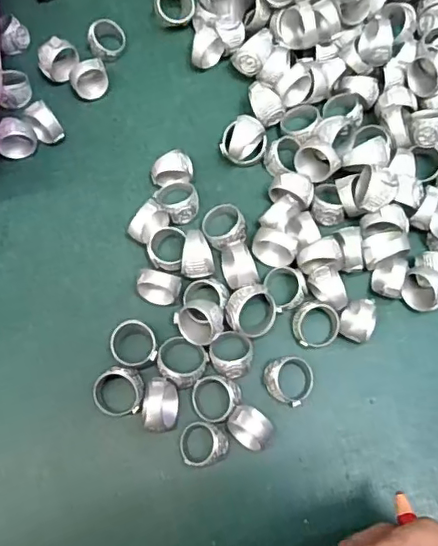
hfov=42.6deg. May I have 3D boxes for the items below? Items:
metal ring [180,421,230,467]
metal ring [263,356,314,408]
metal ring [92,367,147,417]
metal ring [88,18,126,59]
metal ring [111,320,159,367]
[{"bbox_3d":[-0.008,0.090,0.296,0.025,0.016,0.022,-12,75,-4],"label":"metal ring"},{"bbox_3d":[0.040,0.059,0.306,0.027,0.017,0.026,0,74,0],"label":"metal ring"},{"bbox_3d":[-0.055,0.065,0.306,0.028,0.015,0.025,-7,74,-2],"label":"metal ring"},{"bbox_3d":[-0.075,-0.156,0.374,0.024,0.015,0.023,0,74,0],"label":"metal ring"},{"bbox_3d":[-0.047,0.040,0.313,0.025,0.019,0.025,0,74,0],"label":"metal ring"}]

